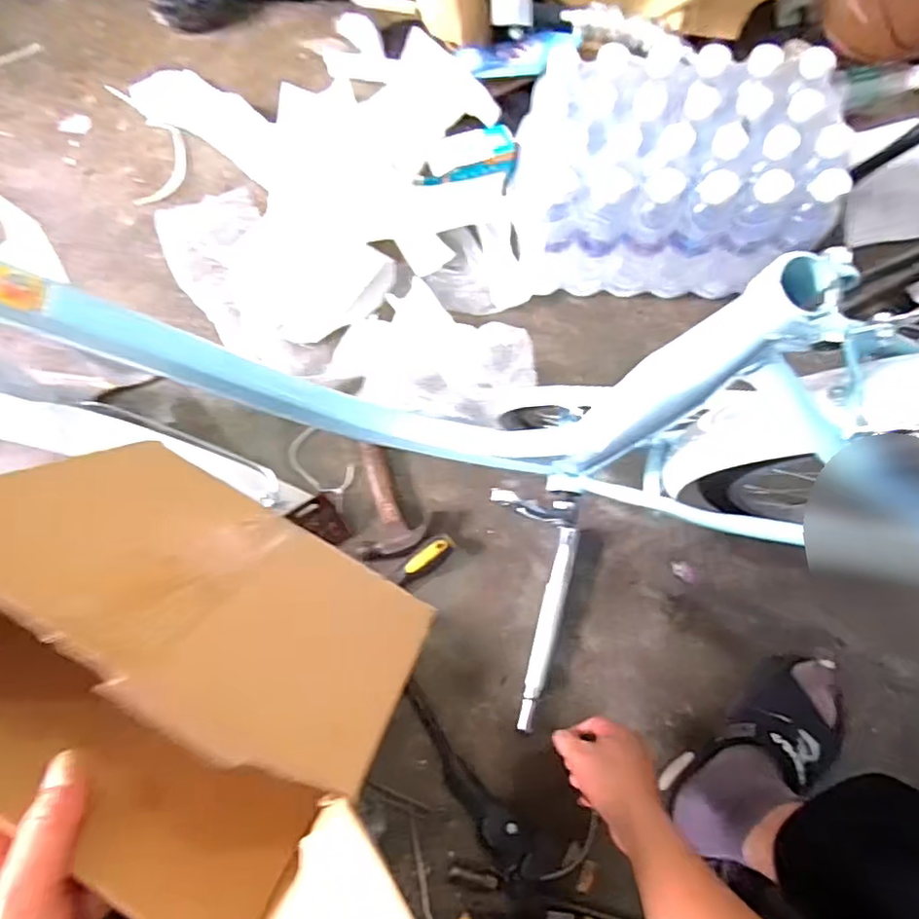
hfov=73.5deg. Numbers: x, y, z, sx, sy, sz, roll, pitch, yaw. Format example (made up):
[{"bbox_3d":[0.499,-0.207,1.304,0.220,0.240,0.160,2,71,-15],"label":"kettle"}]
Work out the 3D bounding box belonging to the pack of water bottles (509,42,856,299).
[{"bbox_3d":[0.264,-0.367,0.813,0.366,0.205,0.223,3,73,0],"label":"pack of water bottles"}]

